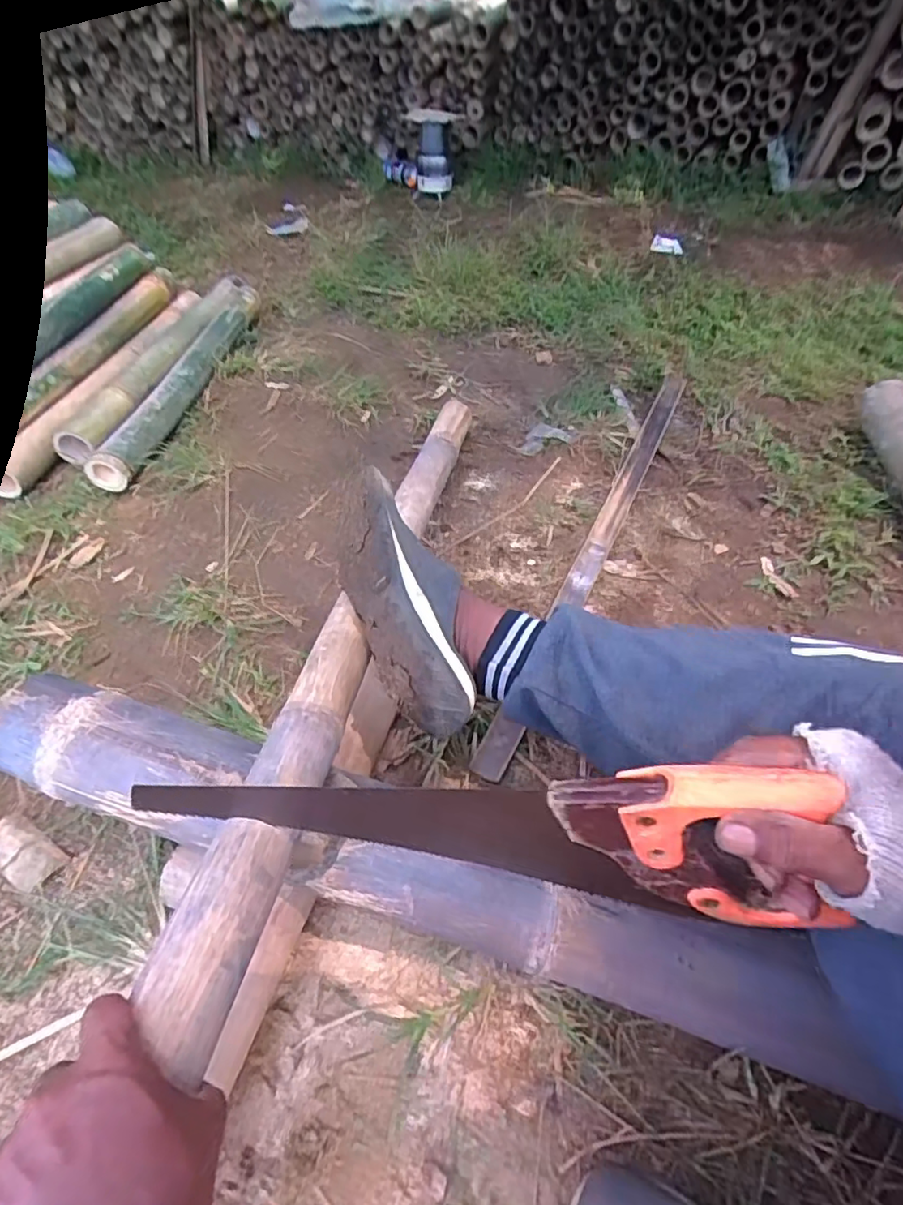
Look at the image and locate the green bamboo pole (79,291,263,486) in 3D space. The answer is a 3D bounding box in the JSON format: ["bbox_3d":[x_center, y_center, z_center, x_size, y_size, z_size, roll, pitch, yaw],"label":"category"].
[{"bbox_3d":[-0.515,-0.472,1.200,0.077,0.065,0.714,2,47,5],"label":"green bamboo pole"}]

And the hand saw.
[{"bbox_3d":[-0.008,0.137,0.377,0.419,0.107,0.041,-1,45,18],"label":"hand saw"}]

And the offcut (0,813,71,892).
[{"bbox_3d":[-0.457,0.264,0.635,0.099,0.013,0.047,22,51,22],"label":"offcut"}]

